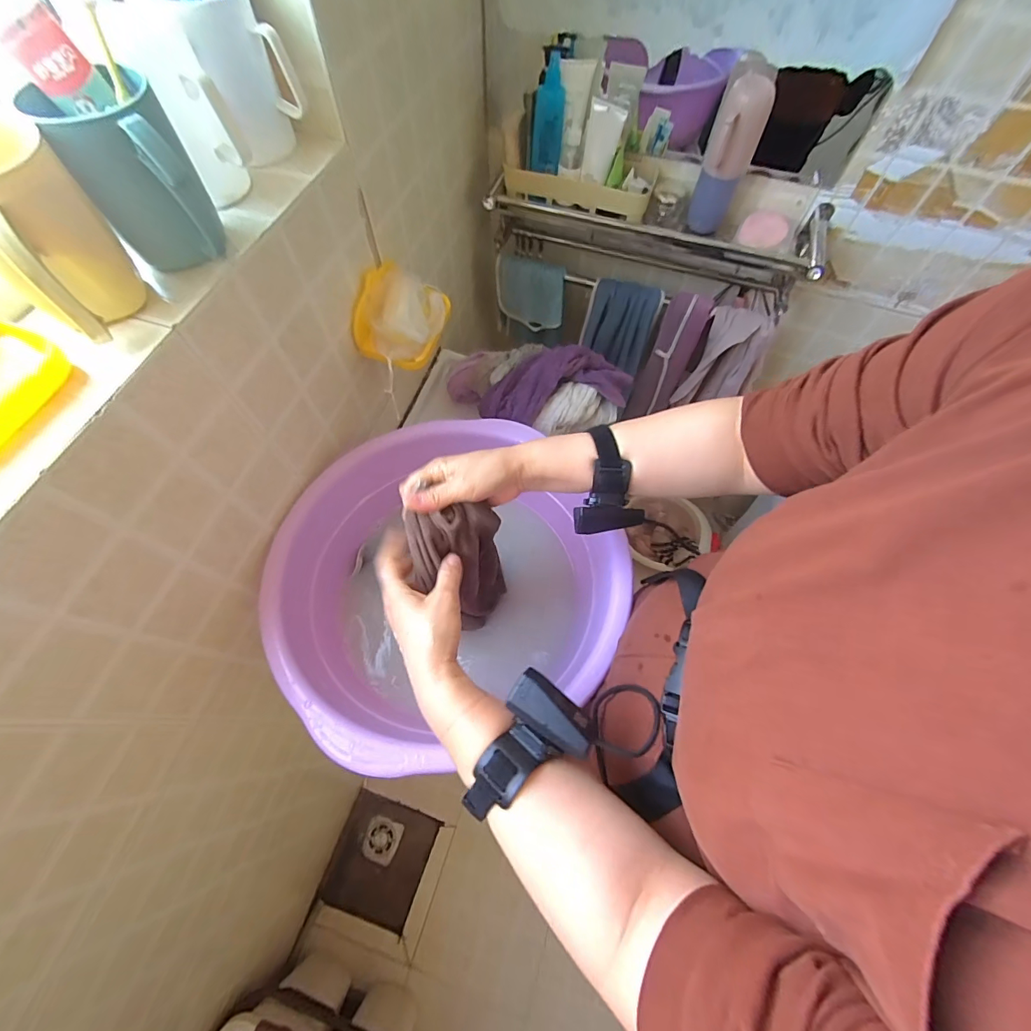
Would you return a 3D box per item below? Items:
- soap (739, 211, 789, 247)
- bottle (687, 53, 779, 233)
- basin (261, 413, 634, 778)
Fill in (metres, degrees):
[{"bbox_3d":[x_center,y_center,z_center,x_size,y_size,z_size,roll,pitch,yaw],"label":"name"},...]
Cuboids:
[{"bbox_3d":[0.420,-0.484,0.738,0.072,0.044,0.023,16,65,7],"label":"soap"},{"bbox_3d":[0.329,-0.557,0.687,0.075,0.202,0.096,23,66,10],"label":"bottle"},{"bbox_3d":[-0.074,0.088,0.582,0.426,0.158,0.426,2,64,0],"label":"basin"}]

